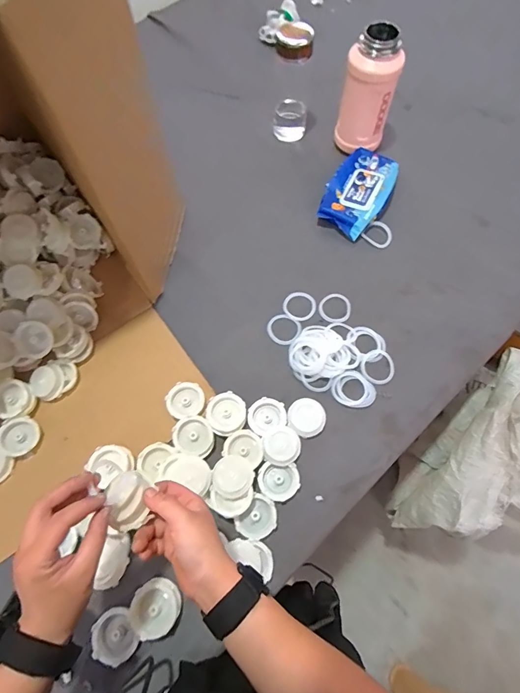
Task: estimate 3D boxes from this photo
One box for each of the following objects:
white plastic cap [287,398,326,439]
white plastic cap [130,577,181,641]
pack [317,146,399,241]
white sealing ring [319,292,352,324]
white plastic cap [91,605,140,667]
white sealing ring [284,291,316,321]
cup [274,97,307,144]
[{"bbox_3d":[0.073,0.111,0.605,0.058,0.012,0.057,0,67,1],"label":"white plastic cap"},{"bbox_3d":[-0.133,0.337,0.501,0.060,0.027,0.060,0,67,1],"label":"white plastic cap"},{"bbox_3d":[0.196,-0.306,0.777,0.115,0.039,0.190,29,71,12],"label":"pack"},{"bbox_3d":[0.135,-0.068,0.692,0.056,0.009,0.063,33,72,14],"label":"white sealing ring"},{"bbox_3d":[-0.186,0.367,0.493,0.052,0.022,0.059,-19,68,-7],"label":"white plastic cap"},{"bbox_3d":[0.071,-0.072,0.695,0.058,0.009,0.061,0,67,1],"label":"white sealing ring"},{"bbox_3d":[0.065,-0.498,0.854,0.069,0.066,0.055,11,68,5],"label":"cup"}]

